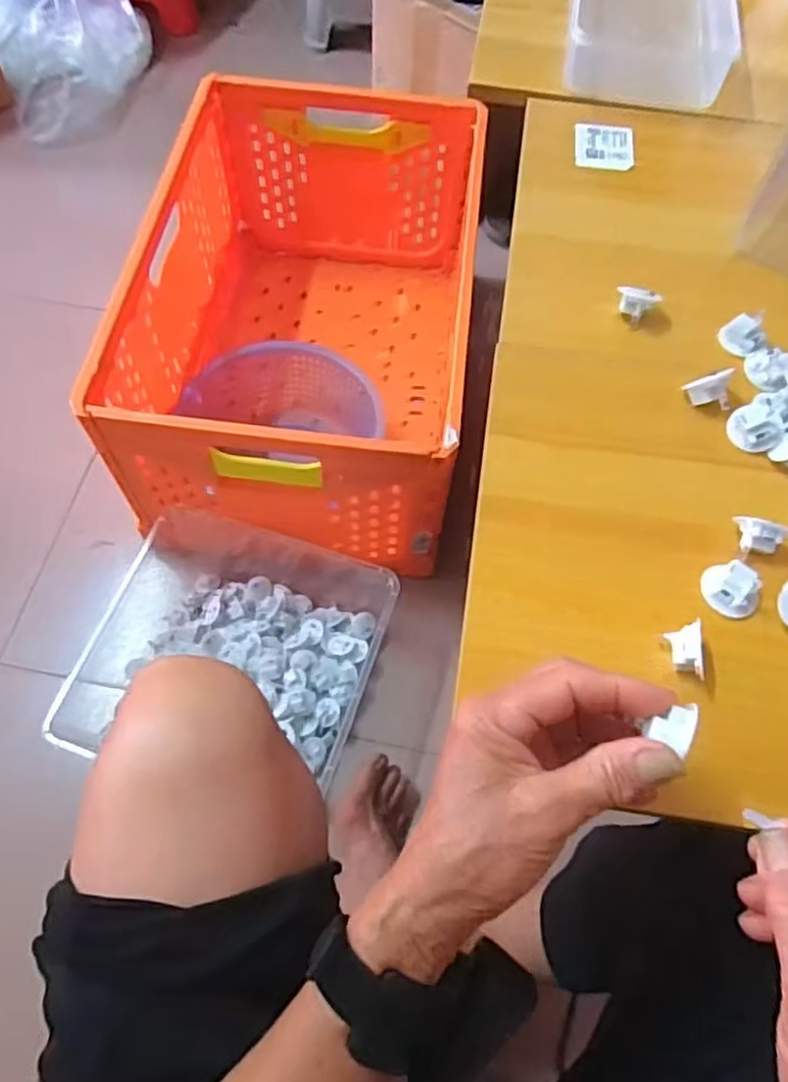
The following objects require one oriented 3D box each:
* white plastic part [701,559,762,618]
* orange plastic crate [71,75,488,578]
[{"bbox_3d":[0.195,0.027,0.401,0.025,0.016,0.032,-27,67,-15],"label":"white plastic part"},{"bbox_3d":[-0.106,-0.299,0.958,0.391,0.295,0.619,6,63,1],"label":"orange plastic crate"}]

